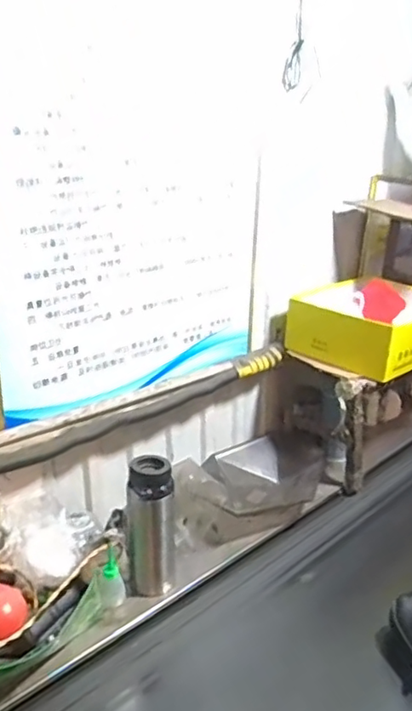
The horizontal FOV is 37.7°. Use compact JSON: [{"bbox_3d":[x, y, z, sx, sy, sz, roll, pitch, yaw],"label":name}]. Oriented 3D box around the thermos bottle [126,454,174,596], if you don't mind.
[{"bbox_3d":[-0.095,0.299,1.058,0.080,0.248,0.064,0,21,-5],"label":"thermos bottle"}]

